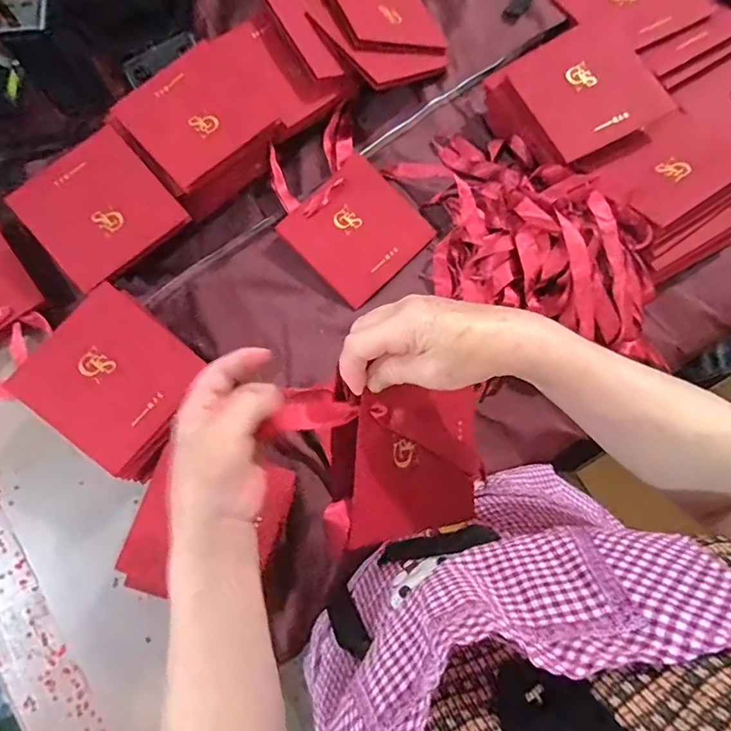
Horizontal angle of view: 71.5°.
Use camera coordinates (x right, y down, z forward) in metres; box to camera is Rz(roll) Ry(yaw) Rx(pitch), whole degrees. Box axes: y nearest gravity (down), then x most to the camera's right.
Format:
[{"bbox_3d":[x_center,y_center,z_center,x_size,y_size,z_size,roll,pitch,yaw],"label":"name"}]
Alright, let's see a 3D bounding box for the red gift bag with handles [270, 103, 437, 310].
[{"bbox_3d":[-0.029,-0.195,0.623,0.151,0.023,0.221,-35,79,-7],"label":"red gift bag with handles"}]

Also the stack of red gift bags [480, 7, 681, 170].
[{"bbox_3d":[0.250,-0.314,0.618,0.160,0.084,0.161,-29,78,-5],"label":"stack of red gift bags"}]

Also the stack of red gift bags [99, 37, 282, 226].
[{"bbox_3d":[-0.197,-0.278,0.619,0.153,0.078,0.150,-42,80,-8],"label":"stack of red gift bags"}]

